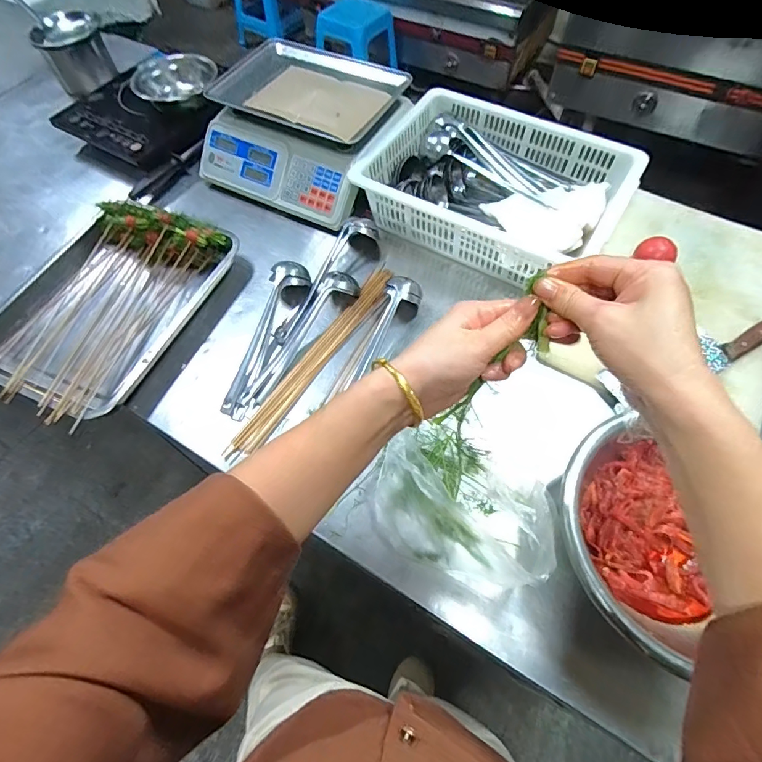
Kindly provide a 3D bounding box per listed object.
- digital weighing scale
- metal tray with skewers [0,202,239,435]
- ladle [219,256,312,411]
[{"bbox_3d":[-0.154,-0.499,0.874,0.345,0.134,0.306,27,65,16],"label":"digital weighing scale"},{"bbox_3d":[-0.454,-0.130,0.718,0.281,0.072,0.387,21,63,13],"label":"metal tray with skewers"},{"bbox_3d":[-0.194,-0.077,0.704,0.058,0.063,0.270,19,63,12],"label":"ladle"}]

